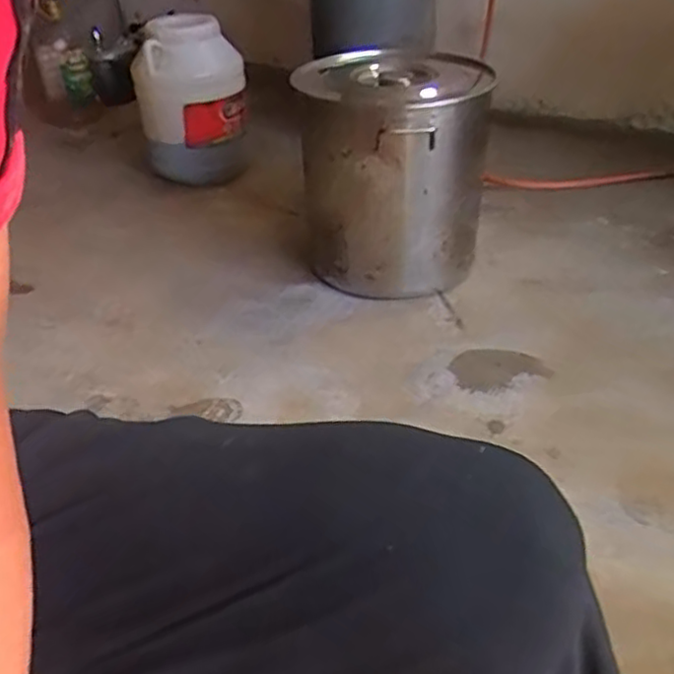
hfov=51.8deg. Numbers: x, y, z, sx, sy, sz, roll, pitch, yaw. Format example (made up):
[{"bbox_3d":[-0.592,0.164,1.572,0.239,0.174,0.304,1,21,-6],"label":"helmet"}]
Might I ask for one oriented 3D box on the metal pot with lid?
[{"bbox_3d":[0.099,-0.284,1.223,0.295,0.361,0.342,4,36,9],"label":"metal pot with lid"}]

